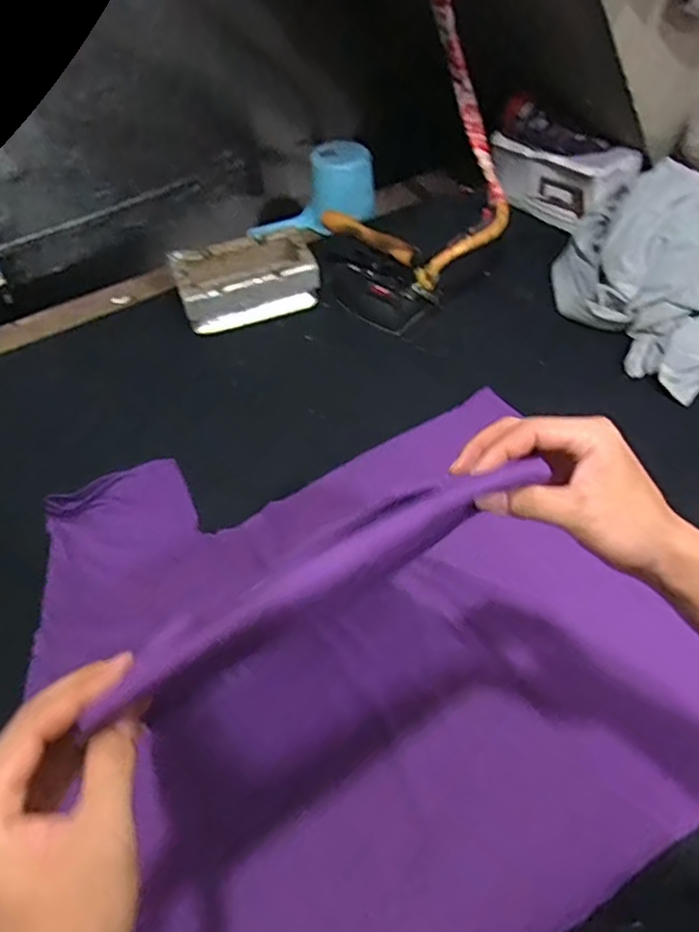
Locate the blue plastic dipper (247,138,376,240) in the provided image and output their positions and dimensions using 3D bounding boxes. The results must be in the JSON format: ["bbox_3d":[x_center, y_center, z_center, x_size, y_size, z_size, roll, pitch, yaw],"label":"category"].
[{"bbox_3d":[-0.074,-0.534,1.241,0.242,0.131,0.123,0,52,3],"label":"blue plastic dipper"}]

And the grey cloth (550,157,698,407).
[{"bbox_3d":[0.456,-0.293,0.948,0.205,0.159,0.350,-23,55,-14],"label":"grey cloth"}]

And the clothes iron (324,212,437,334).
[{"bbox_3d":[0.034,-0.308,1.030,0.207,0.135,0.094,34,61,26],"label":"clothes iron"}]

